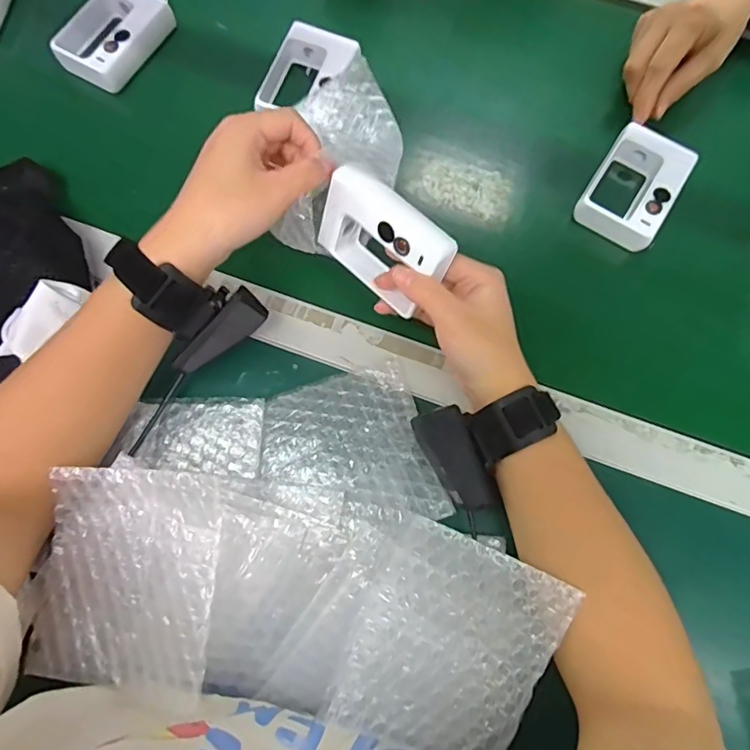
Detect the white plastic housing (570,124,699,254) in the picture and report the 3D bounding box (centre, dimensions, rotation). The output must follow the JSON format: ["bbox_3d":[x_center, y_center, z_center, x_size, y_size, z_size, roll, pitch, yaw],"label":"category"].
[{"bbox_3d":[0.221,-0.160,0.438,0.066,0.024,0.099,31,76,8],"label":"white plastic housing"}]

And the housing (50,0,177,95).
[{"bbox_3d":[-0.244,-0.319,0.482,0.071,0.028,0.104,28,76,8],"label":"housing"}]

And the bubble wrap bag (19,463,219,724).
[{"bbox_3d":[-0.145,0.117,0.301,0.114,0.010,0.123,4,82,18],"label":"bubble wrap bag"}]

